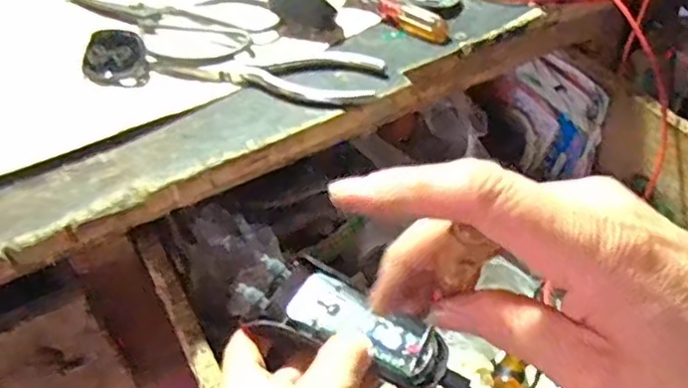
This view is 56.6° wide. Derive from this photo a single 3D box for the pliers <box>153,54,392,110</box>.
[{"bbox_3d":[-0.051,-0.075,0.404,0.148,0.011,0.041,5,44,10],"label":"pliers"}]

